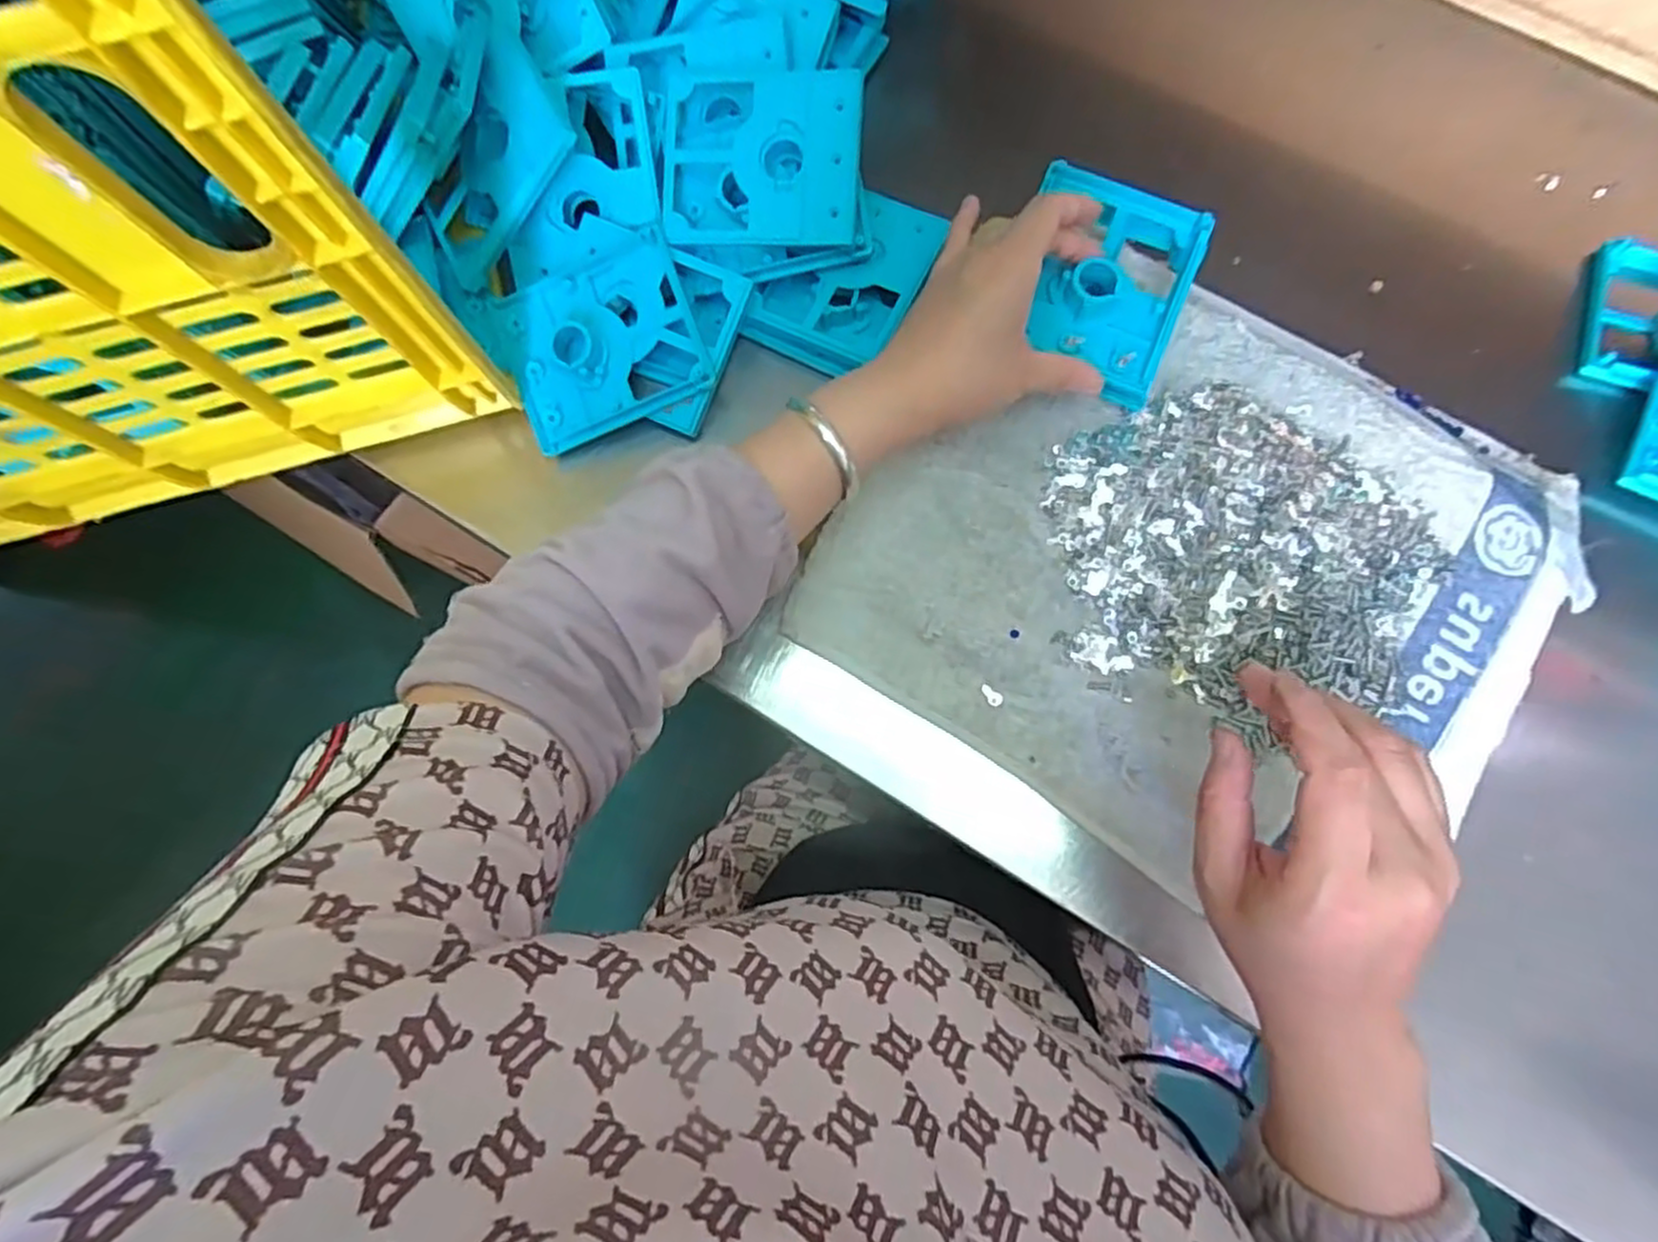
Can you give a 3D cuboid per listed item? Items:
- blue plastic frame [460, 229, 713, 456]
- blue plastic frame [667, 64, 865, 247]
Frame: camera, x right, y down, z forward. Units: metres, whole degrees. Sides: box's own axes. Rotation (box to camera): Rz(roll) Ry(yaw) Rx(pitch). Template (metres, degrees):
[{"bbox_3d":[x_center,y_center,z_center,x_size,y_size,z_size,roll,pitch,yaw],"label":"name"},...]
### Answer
[{"bbox_3d":[-0.142,-0.166,0.456,0.123,0.017,0.100,-20,89,5],"label":"blue plastic frame"},{"bbox_3d":[-0.039,-0.272,0.449,0.115,0.017,0.101,3,95,5],"label":"blue plastic frame"}]

